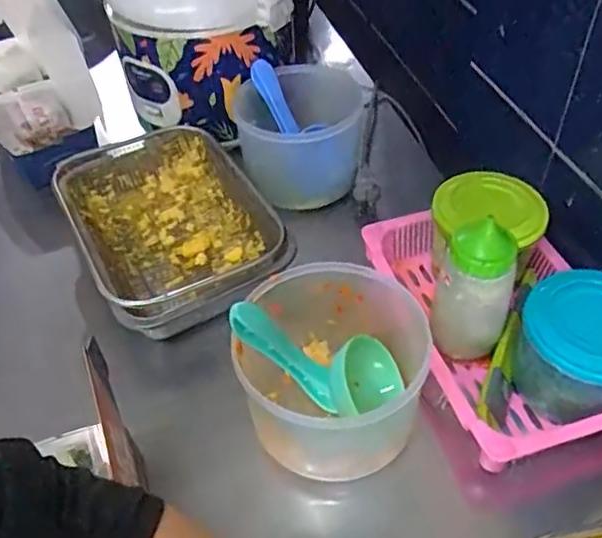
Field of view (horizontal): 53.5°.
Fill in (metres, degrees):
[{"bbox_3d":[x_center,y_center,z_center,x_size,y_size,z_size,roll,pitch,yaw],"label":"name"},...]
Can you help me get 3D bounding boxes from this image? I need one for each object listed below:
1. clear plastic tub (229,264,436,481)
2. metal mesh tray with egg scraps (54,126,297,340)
[{"bbox_3d":[0.035,0.099,0.548,0.172,0.142,0.169,-2,47,2],"label":"clear plastic tub"},{"bbox_3d":[-0.156,-0.054,0.746,0.222,0.084,0.309,-20,49,-14],"label":"metal mesh tray with egg scraps"}]

